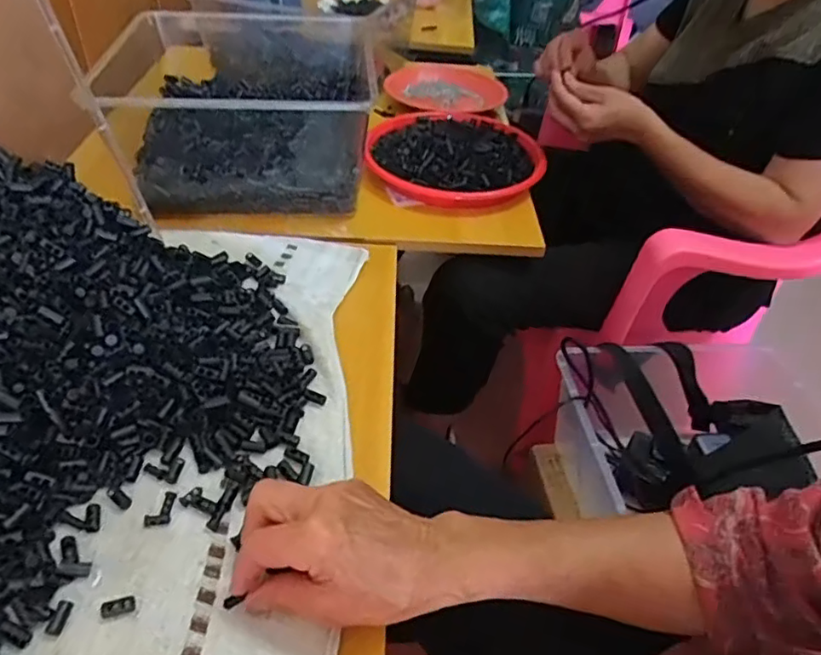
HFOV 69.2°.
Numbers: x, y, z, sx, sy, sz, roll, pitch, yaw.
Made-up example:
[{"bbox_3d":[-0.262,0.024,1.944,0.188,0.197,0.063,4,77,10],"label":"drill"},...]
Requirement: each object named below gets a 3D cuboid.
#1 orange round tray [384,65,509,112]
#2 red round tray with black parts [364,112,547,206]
[{"bbox_3d":[0.064,-0.397,0.994,0.184,0.031,0.195,3,42,-3],"label":"orange round tray"},{"bbox_3d":[0.060,-0.238,0.805,0.231,0.038,0.237,3,42,-3],"label":"red round tray with black parts"}]

